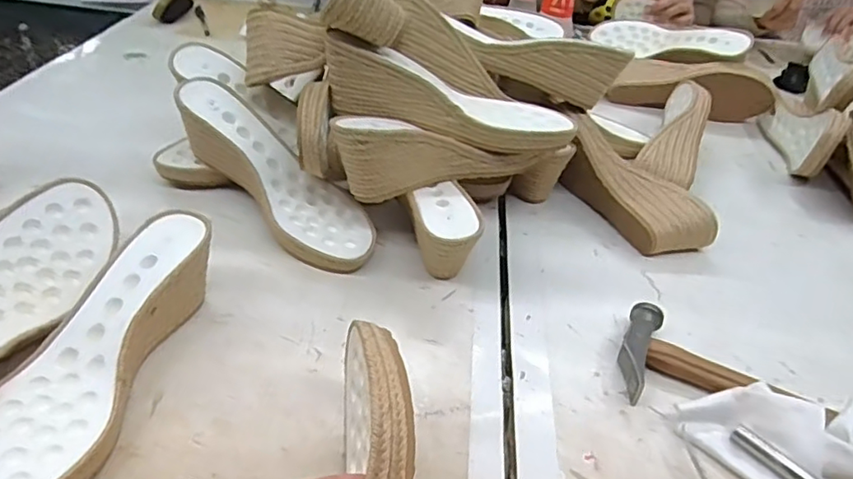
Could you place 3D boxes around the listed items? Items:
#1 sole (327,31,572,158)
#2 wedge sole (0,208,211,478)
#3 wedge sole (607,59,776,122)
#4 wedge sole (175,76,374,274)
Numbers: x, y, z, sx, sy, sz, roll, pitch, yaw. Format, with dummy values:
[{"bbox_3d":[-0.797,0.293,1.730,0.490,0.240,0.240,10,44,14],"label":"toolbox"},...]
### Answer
[{"bbox_3d":[0.022,-0.135,0.557,0.237,0.065,0.090,16,39,-6],"label":"sole"},{"bbox_3d":[-0.227,0.078,0.389,0.080,0.061,0.237,10,38,4],"label":"wedge sole"},{"bbox_3d":[0.390,-0.225,0.860,0.234,0.076,0.064,16,39,12],"label":"wedge sole"},{"bbox_3d":[-0.149,-0.057,0.562,0.245,0.052,0.074,44,50,8],"label":"wedge sole"}]

